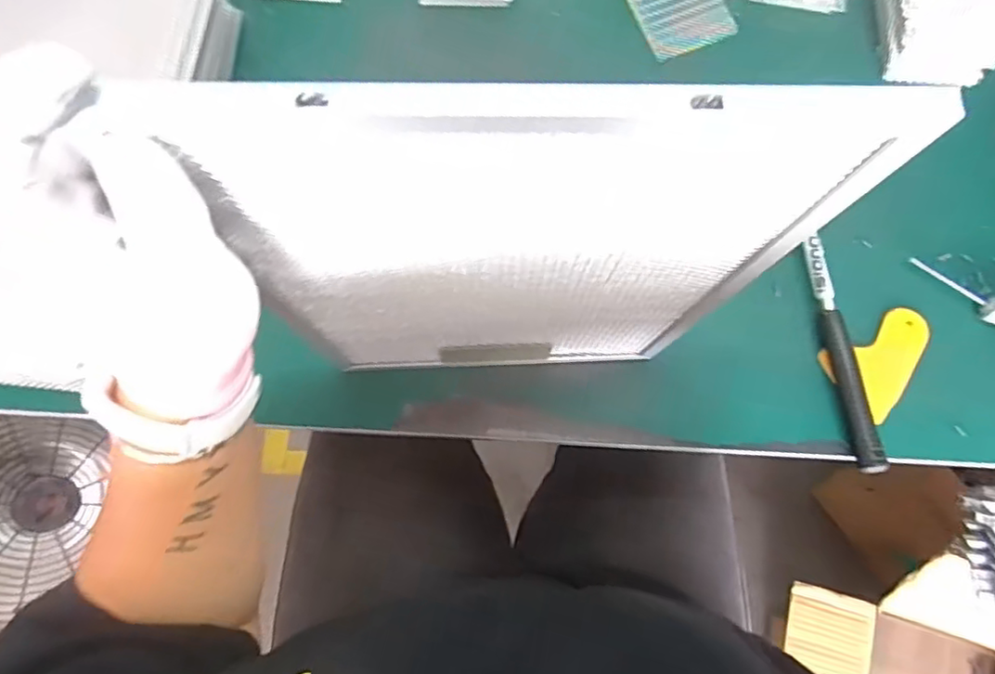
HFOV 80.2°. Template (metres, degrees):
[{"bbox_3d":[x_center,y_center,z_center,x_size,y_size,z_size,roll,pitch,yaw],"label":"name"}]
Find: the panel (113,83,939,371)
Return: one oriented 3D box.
[{"bbox_3d":[0.006,-0.027,0.313,0.245,0.320,0.019,2,74,-1],"label":"panel"}]

